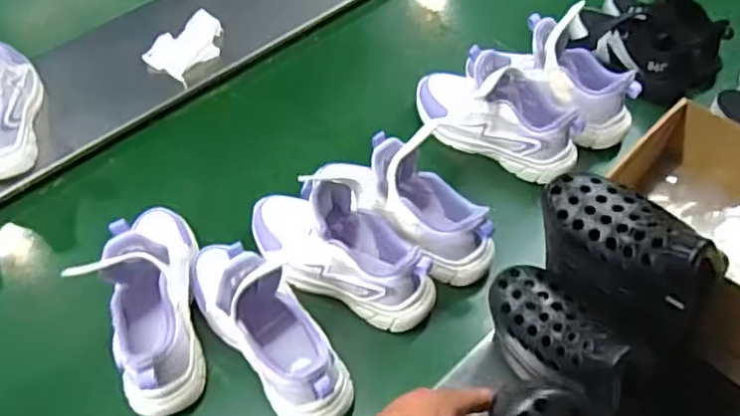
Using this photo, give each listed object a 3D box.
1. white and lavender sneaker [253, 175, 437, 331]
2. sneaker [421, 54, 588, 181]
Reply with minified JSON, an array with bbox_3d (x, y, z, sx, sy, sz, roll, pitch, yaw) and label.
[{"bbox_3d":[-0.038,0.035,0.714,0.242,0.122,0.093,20,57,15],"label":"white and lavender sneaker"},{"bbox_3d":[0.172,-0.139,0.857,0.240,0.114,0.106,24,58,17],"label":"sneaker"}]

